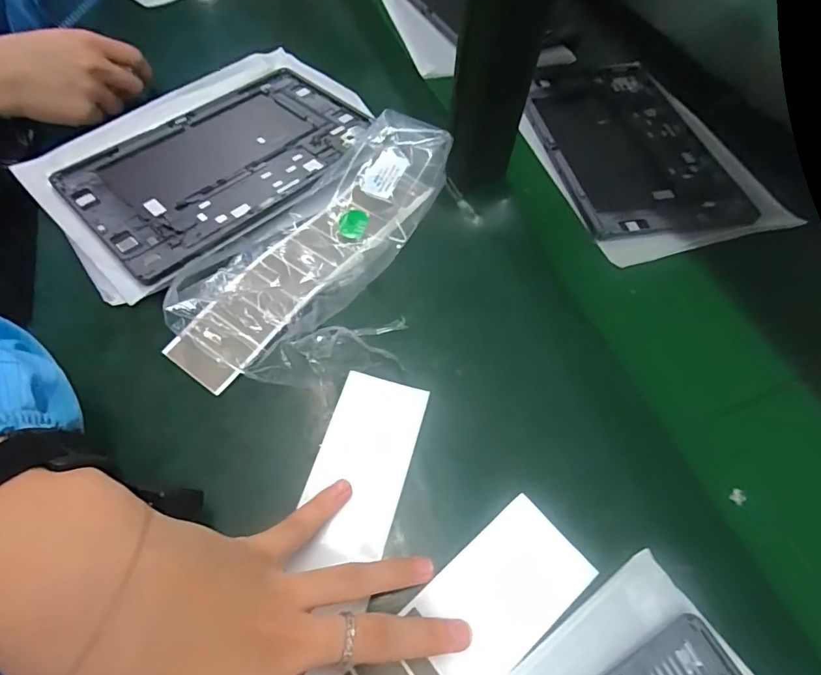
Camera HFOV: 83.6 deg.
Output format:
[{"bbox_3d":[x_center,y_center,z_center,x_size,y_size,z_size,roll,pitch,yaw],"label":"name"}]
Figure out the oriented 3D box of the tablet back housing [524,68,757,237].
[{"bbox_3d":[0.211,-0.194,0.458,0.163,0.007,0.244,-10,60,-9],"label":"tablet back housing"}]

